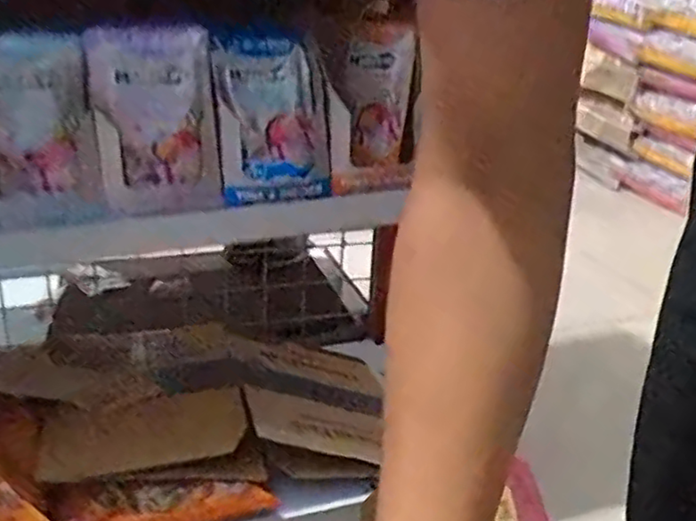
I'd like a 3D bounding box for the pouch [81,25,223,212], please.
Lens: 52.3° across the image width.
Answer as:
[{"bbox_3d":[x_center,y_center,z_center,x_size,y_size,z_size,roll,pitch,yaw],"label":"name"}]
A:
[{"bbox_3d":[-0.152,-0.112,0.558,0.091,0.141,0.029,-7,10,-21],"label":"pouch"}]

